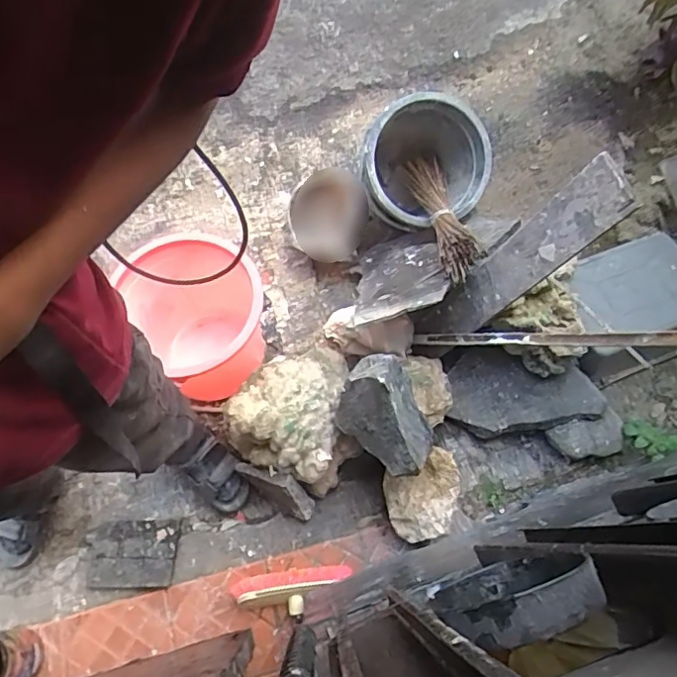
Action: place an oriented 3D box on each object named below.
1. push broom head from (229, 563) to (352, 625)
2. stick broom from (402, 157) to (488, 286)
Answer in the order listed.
[{"bbox_3d":[-0.088,0.491,1.072,0.233,0.067,0.086,-6,72,-5],"label":"push broom head"},{"bbox_3d":[0.227,-0.287,1.257,0.098,0.084,0.464,-2,38,-3],"label":"stick broom"}]

